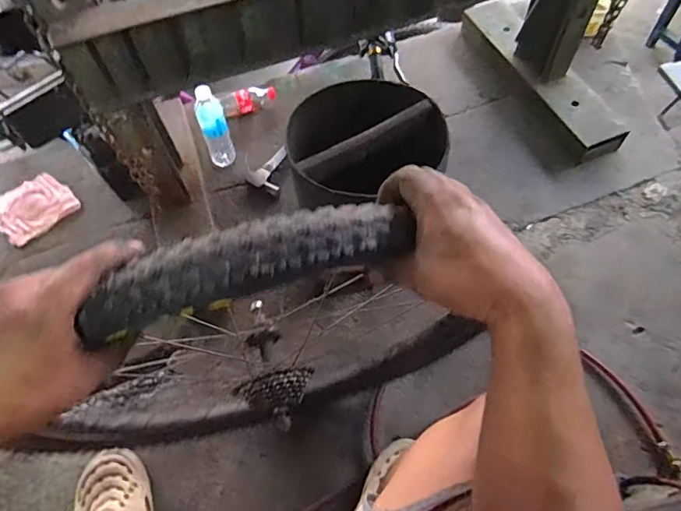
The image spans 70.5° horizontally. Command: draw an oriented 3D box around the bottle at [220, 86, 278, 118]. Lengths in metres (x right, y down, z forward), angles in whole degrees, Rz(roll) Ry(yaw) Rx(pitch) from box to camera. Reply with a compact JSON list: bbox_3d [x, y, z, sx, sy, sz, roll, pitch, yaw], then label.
[{"bbox_3d":[-0.243,-0.420,1.298,0.149,0.054,0.050,-31,64,-14],"label":"bottle"}]

